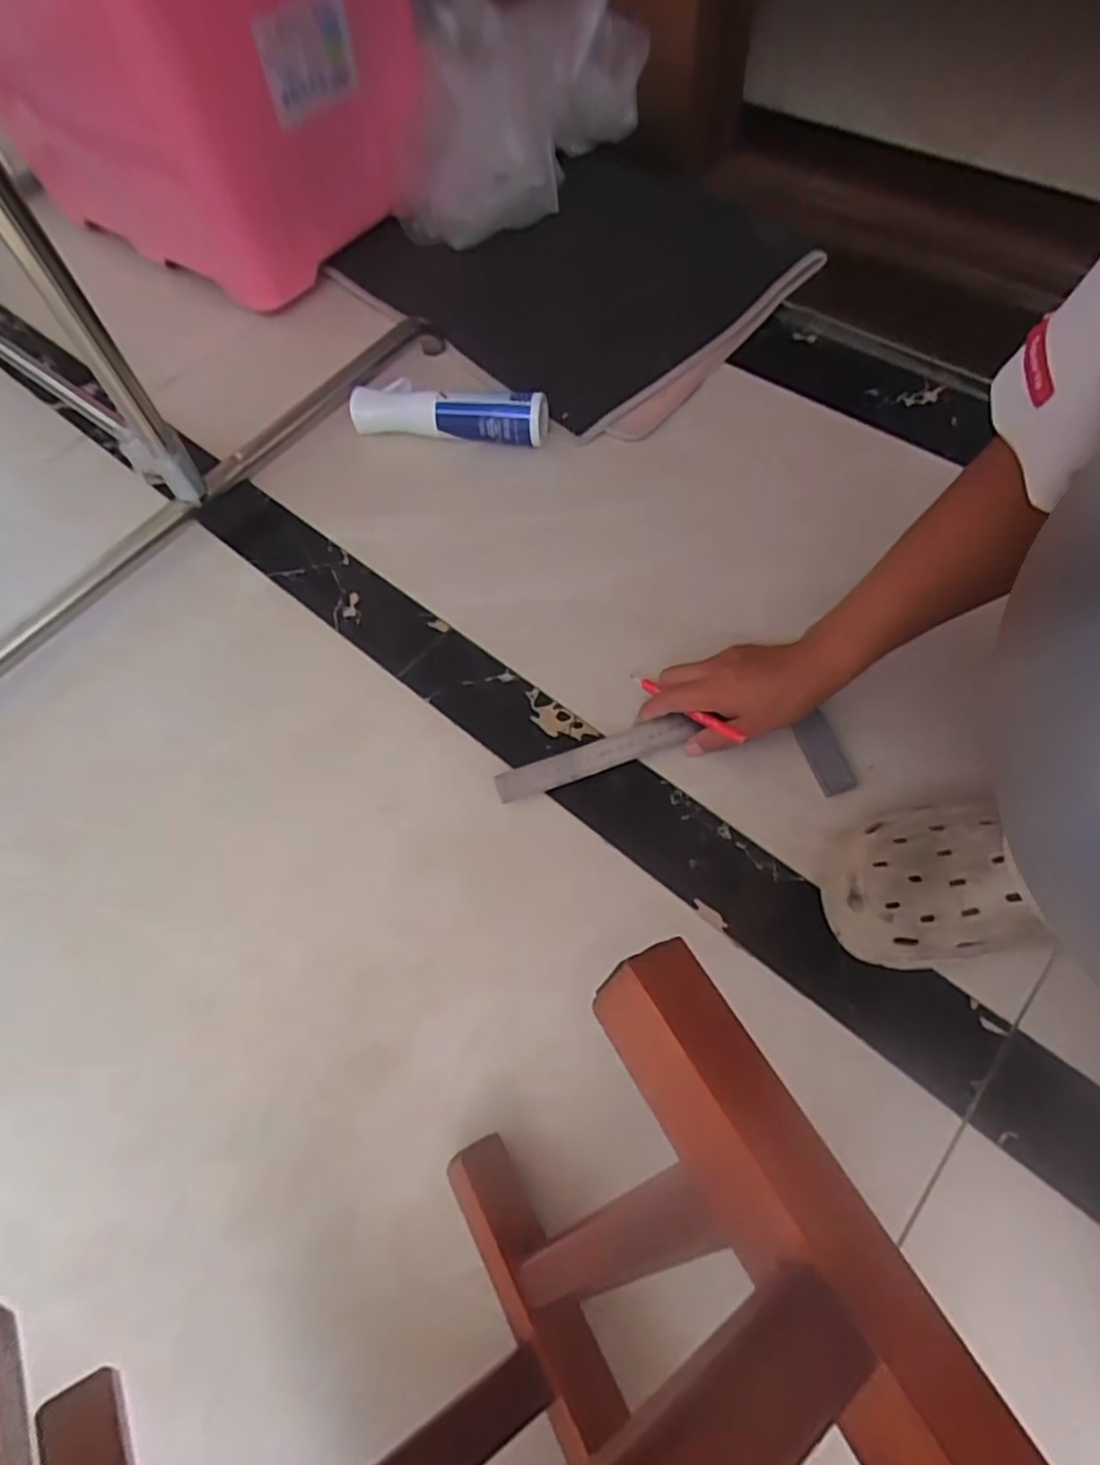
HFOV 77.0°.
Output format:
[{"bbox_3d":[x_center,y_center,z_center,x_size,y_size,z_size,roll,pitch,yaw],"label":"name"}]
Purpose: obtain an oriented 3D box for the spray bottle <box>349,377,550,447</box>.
[{"bbox_3d":[-0.121,-0.389,0.841,0.237,0.057,0.059,4,64,5],"label":"spray bottle"}]

